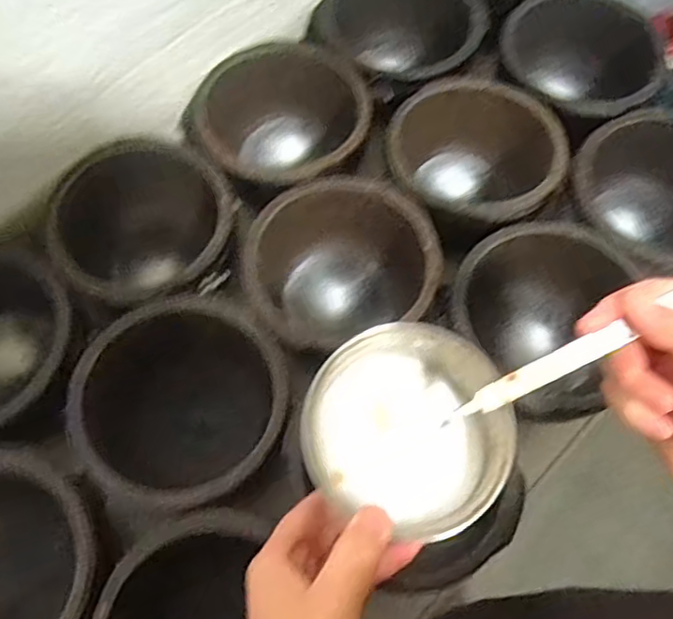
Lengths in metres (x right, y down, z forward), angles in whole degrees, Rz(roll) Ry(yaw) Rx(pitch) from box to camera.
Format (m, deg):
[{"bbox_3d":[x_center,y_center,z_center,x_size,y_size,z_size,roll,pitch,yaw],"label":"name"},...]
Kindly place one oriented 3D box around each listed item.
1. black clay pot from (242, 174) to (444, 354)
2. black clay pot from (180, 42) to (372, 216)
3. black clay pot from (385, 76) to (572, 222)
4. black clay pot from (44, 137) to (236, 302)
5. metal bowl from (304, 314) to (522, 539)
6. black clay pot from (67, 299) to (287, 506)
[{"bbox_3d":[0.003,-0.030,0.475,0.143,0.086,0.130,0,67,0],"label":"black clay pot"},{"bbox_3d":[-0.048,-0.159,0.529,0.147,0.080,0.137,0,67,0],"label":"black clay pot"},{"bbox_3d":[0.118,-0.119,0.520,0.139,0.099,0.139,0,67,0],"label":"black clay pot"},{"bbox_3d":[-0.150,-0.069,0.490,0.135,0.093,0.138,0,67,0],"label":"black clay pot"},{"bbox_3d":[0.033,0.061,0.315,0.101,0.050,0.117,-30,70,-13],"label":"metal bowl"},{"bbox_3d":[-0.111,0.074,0.437,0.140,0.091,0.140,0,67,0],"label":"black clay pot"}]

